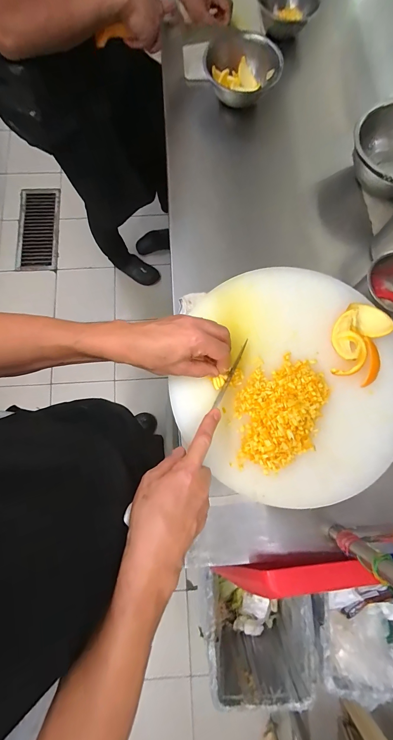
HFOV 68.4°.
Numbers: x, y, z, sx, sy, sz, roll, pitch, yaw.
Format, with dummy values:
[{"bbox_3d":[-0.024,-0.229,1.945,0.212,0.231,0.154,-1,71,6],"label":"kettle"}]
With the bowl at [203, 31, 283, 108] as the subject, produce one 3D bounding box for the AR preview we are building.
[{"bbox_3d":[0.104,-0.695,0.672,0.173,0.059,0.158,0,78,0],"label":"bowl"}]

